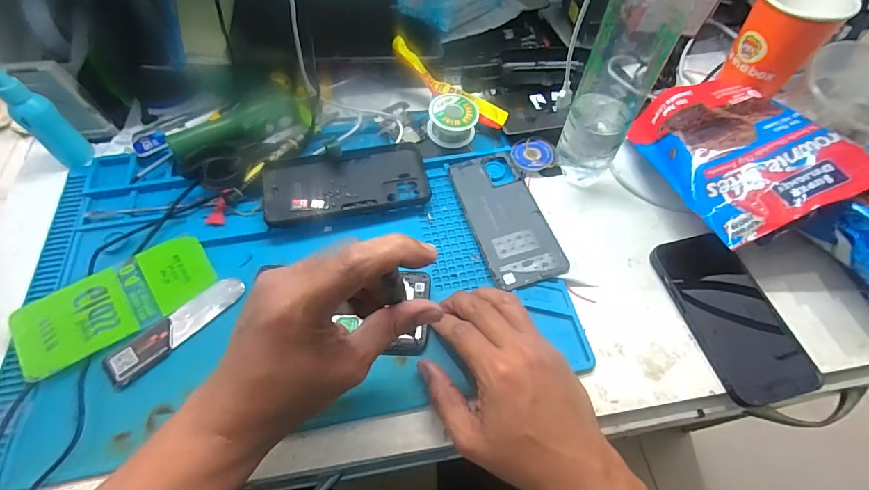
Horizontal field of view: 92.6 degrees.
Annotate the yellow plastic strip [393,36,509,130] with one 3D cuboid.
[{"bbox_3d":[0.015,-0.182,0.477,0.159,0.044,0.026,40,66,21],"label":"yellow plastic strip"}]

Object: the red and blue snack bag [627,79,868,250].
[{"bbox_3d":[0.291,-0.089,0.401,0.132,0.038,0.178,-30,52,12],"label":"red and blue snack bag"}]

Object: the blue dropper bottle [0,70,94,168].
[{"bbox_3d":[-0.393,-0.126,0.410,0.026,0.112,0.032,-2,59,-1],"label":"blue dropper bottle"}]

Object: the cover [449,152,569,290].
[{"bbox_3d":[0.070,-0.031,0.413,0.072,0.011,0.153,-14,60,-9],"label":"cover"}]

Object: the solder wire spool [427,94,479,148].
[{"bbox_3d":[0.020,-0.138,0.460,0.053,0.031,0.049,0,58,0],"label":"solder wire spool"}]

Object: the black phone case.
[{"bbox_3d":[-0.090,-0.066,0.427,0.161,0.016,0.078,-12,59,-7],"label":"black phone case"}]

